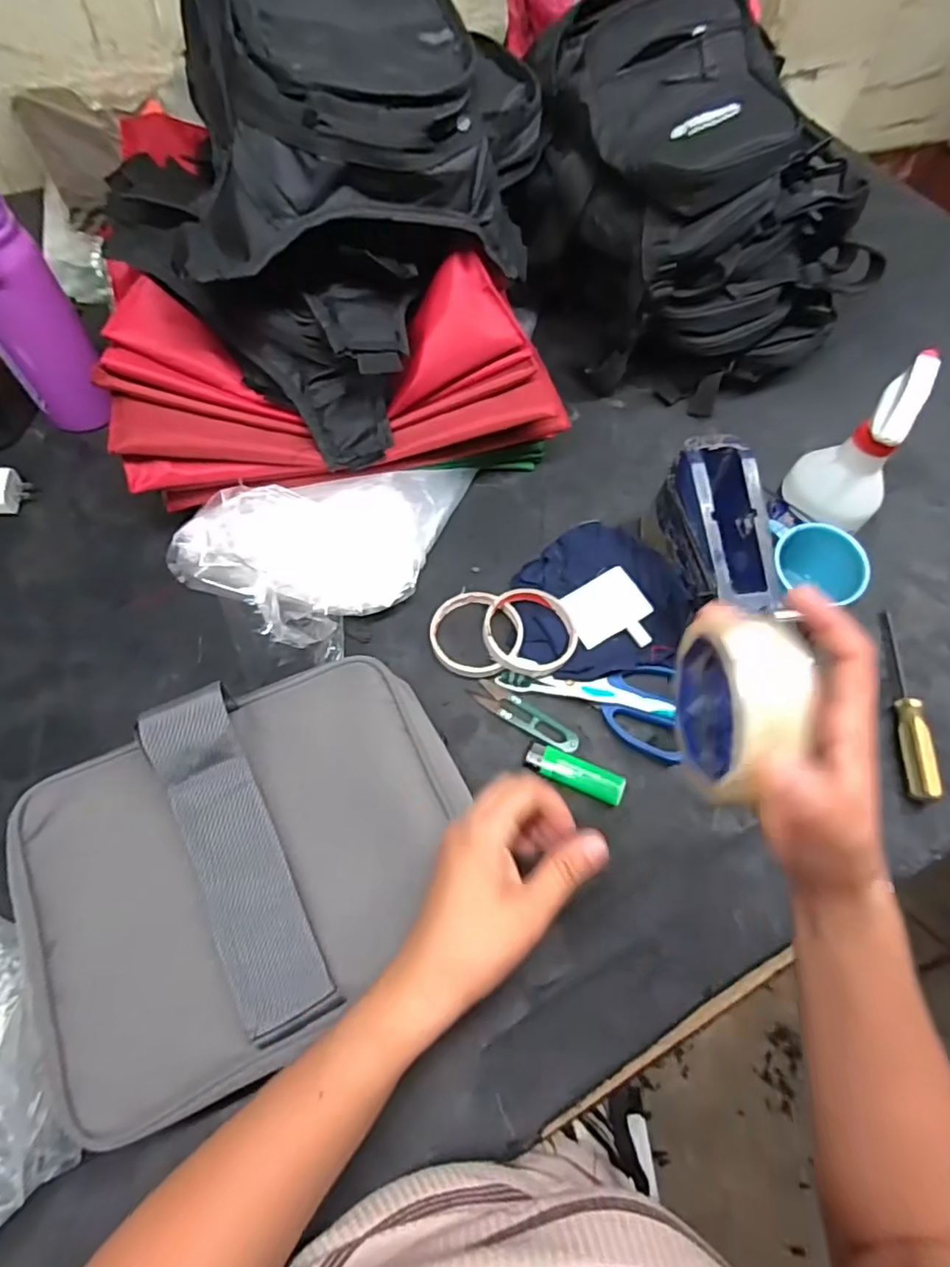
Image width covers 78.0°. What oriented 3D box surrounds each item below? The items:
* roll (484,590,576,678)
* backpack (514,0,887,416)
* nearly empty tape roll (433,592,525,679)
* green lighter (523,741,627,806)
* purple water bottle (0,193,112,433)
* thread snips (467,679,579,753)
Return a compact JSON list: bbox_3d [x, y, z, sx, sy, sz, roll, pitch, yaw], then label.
[{"bbox_3d":[0.049,-0.002,0.513,0.084,0.023,0.083,1,62,-2],"label":"roll"},{"bbox_3d":[0.209,-0.444,0.619,0.255,0.243,0.342,-30,68,-17],"label":"backpack"},{"bbox_3d":[0.002,-0.002,0.518,0.080,0.017,0.080,1,62,-2],"label":"nearly empty tape roll"},{"bbox_3d":[0.080,0.112,0.471,0.080,0.011,0.025,20,63,8],"label":"green lighter"},{"bbox_3d":[-0.408,-0.291,0.523,0.081,0.217,0.065,-37,70,-20],"label":"purple water bottle"},{"bbox_3d":[0.042,0.069,0.492,0.097,0.009,0.023,30,65,13],"label":"thread snips"}]

